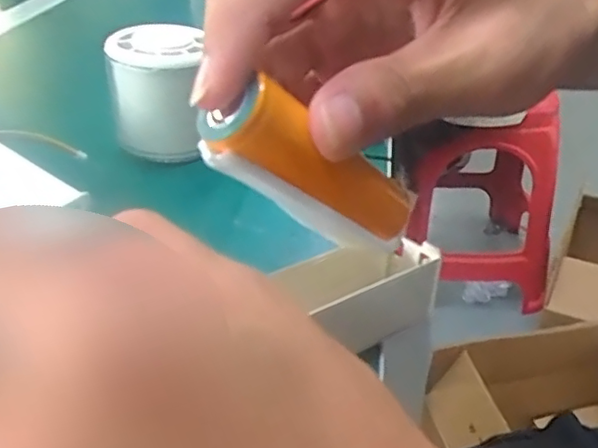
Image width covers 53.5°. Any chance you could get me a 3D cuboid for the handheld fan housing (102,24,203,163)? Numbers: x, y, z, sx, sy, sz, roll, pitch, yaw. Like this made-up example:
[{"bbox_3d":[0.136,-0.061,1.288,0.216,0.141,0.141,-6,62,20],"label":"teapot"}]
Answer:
[{"bbox_3d":[-0.074,-0.071,0.322,0.056,0.060,0.057,0,34,3],"label":"handheld fan housing"}]

